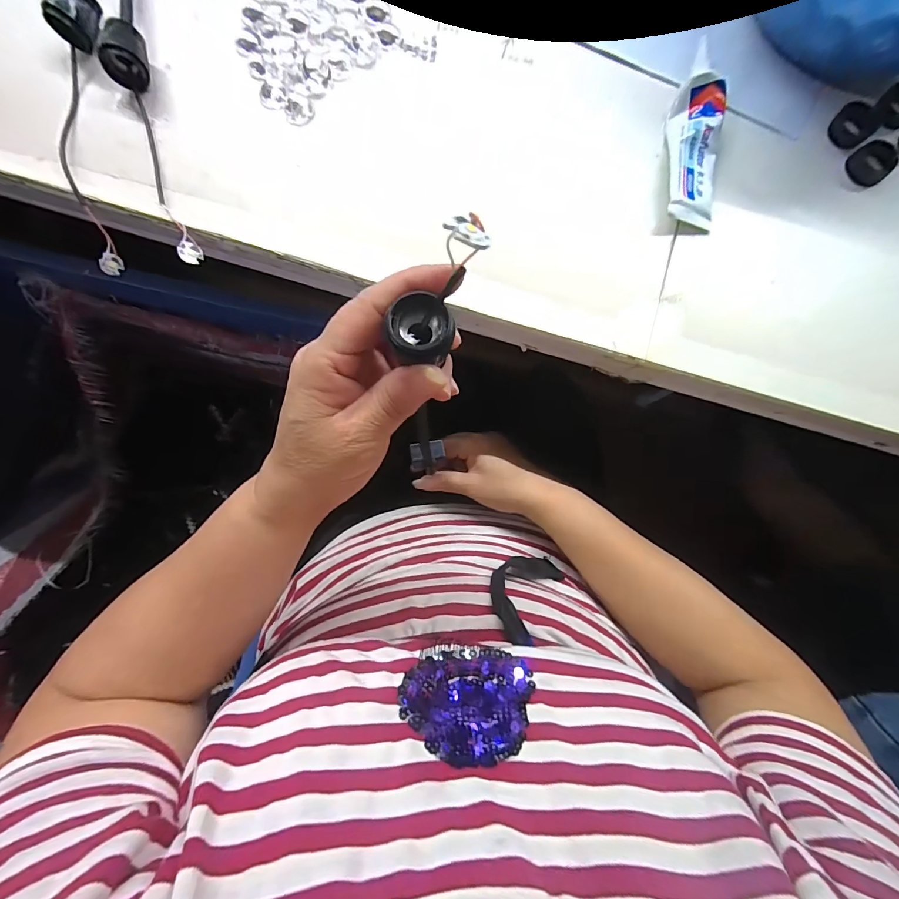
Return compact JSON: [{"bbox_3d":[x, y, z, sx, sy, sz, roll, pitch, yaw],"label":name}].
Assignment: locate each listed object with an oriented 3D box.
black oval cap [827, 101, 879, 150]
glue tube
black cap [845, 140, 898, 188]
[{"bbox_3d":[0.300,-0.241,0.291,0.028,0.015,0.028,-33,84,-6],"label":"black oval cap"},{"bbox_3d":[0.177,-0.222,0.285,0.034,0.029,0.126,6,82,0],"label":"glue tube"},{"bbox_3d":[0.312,-0.211,0.289,0.029,0.013,0.028,0,82,-1],"label":"black cap"}]

